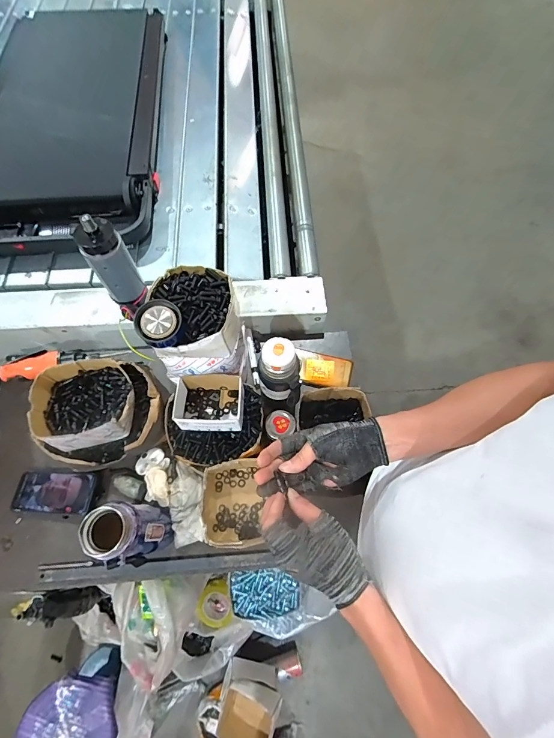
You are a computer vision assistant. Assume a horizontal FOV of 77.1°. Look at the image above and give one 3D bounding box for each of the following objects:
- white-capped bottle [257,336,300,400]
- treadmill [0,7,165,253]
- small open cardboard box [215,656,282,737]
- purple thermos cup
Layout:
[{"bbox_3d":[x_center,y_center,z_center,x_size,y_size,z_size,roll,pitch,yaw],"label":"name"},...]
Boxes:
[{"bbox_3d":[0.005,0.002,0.621,0.070,0.152,0.061,10,67,4],"label":"white-capped bottle"},{"bbox_3d":[-0.602,-0.751,1.013,0.494,0.090,1.038,-6,66,-3],"label":"treadmill"},{"bbox_3d":[-0.079,0.922,0.936,0.161,0.104,0.187,15,67,6],"label":"small open cardboard box"},{"bbox_3d":[-0.224,0.257,0.554,0.068,0.210,0.067,0,67,-1],"label":"purple thermos cup"}]

